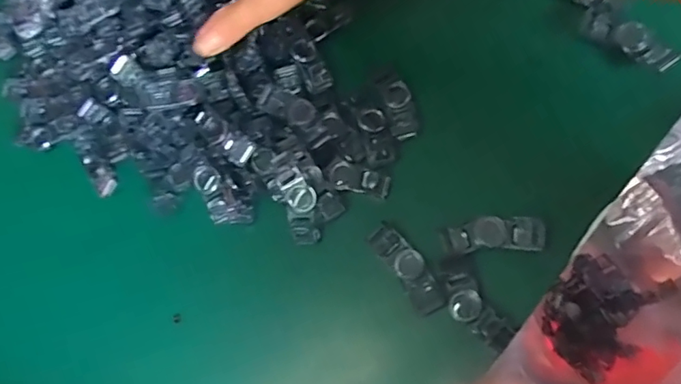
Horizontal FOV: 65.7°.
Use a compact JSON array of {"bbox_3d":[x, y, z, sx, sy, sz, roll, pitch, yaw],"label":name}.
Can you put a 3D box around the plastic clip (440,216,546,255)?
[{"bbox_3d":[0.090,0.025,0.313,0.056,0.016,0.021,-2,75,1],"label":"plastic clip"}]

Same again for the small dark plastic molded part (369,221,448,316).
[{"bbox_3d":[0.041,0.046,0.319,0.020,0.015,0.058,-33,77,-7],"label":"small dark plastic molded part"}]

